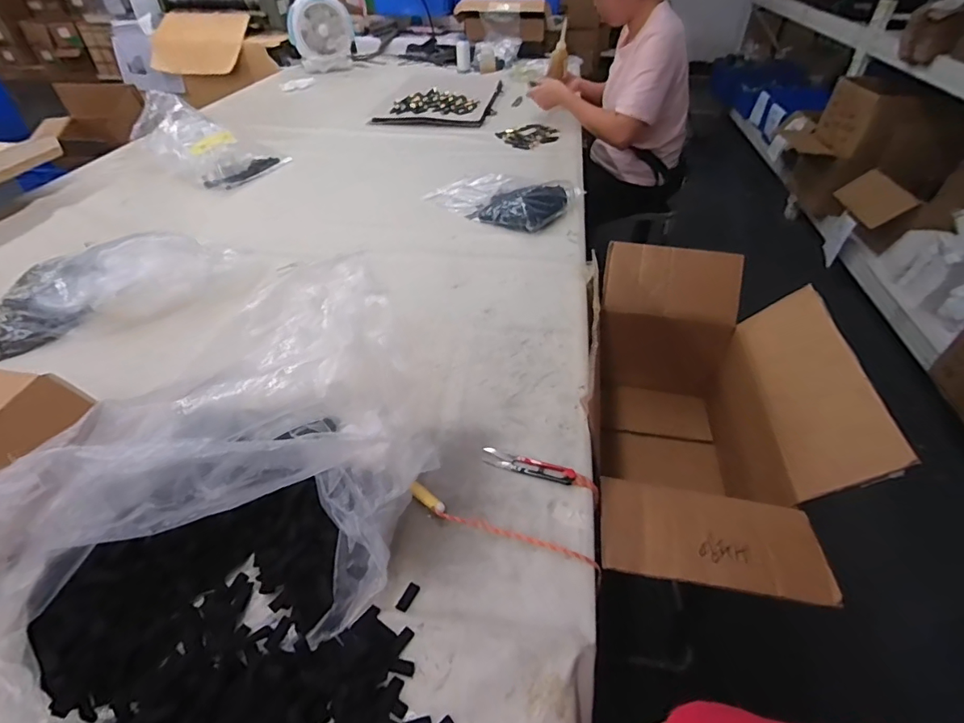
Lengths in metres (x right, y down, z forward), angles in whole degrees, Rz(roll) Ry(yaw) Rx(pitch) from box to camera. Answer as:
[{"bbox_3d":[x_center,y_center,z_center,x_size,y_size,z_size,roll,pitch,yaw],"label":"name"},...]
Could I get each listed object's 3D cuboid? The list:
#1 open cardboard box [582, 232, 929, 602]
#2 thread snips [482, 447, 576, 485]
[{"bbox_3d":[0.312,0.092,0.743,0.331,0.310,0.561,8,43,6],"label":"open cardboard box"},{"bbox_3d":[0.051,0.114,0.537,0.104,0.014,0.027,17,45,16],"label":"thread snips"}]

